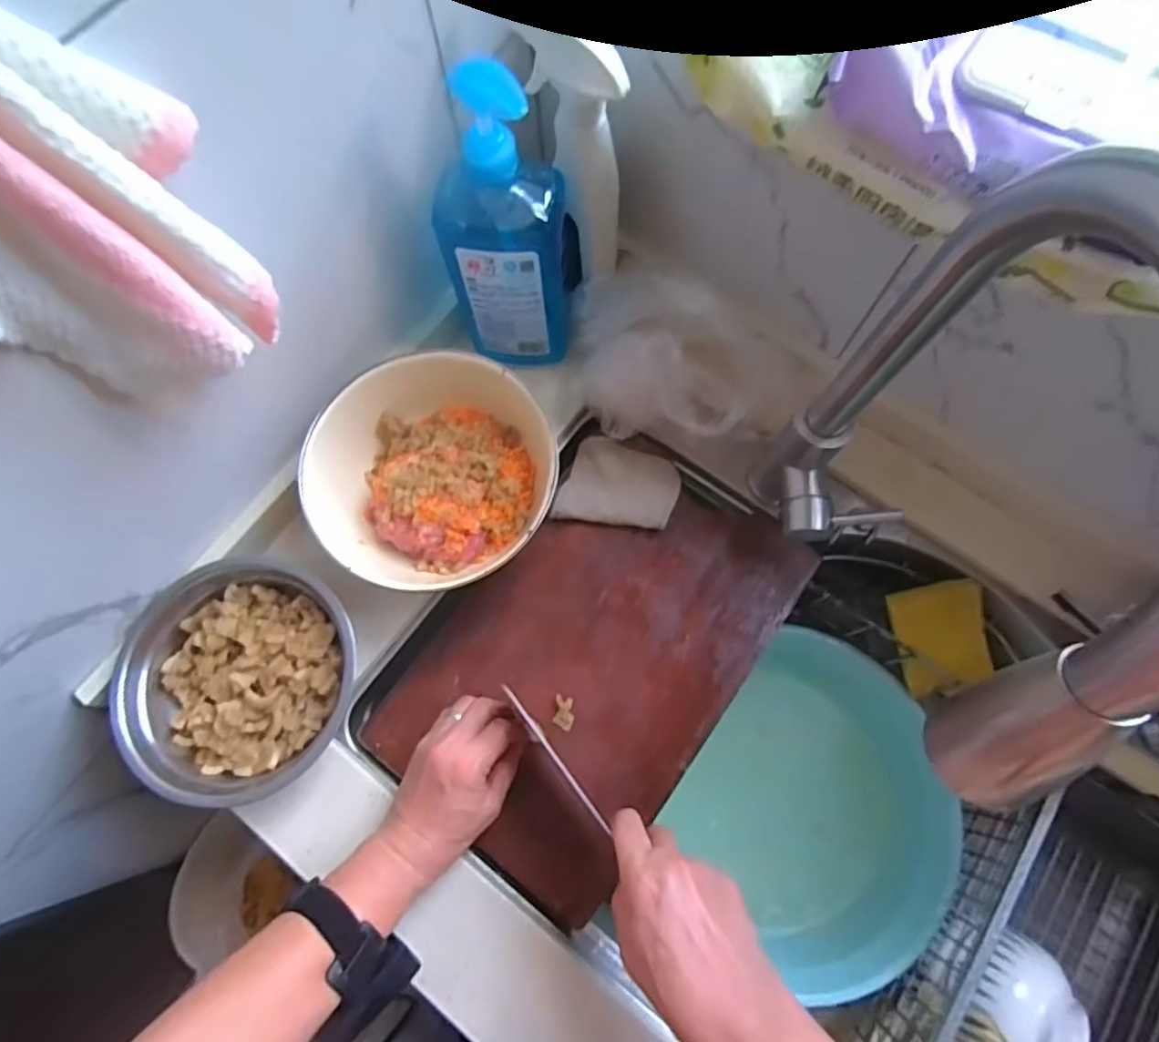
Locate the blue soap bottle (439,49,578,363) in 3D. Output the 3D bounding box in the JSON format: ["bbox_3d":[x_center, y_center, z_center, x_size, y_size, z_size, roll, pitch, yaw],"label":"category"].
[{"bbox_3d":[-0.054,-0.223,0.479,0.096,0.244,0.074,3,73,3],"label":"blue soap bottle"}]

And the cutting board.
[{"bbox_3d":[0.017,0.111,0.538,0.235,0.015,0.362,36,77,12],"label":"cutting board"}]

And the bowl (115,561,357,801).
[{"bbox_3d":[-0.267,0.121,0.488,0.181,0.058,0.167,-1,73,2],"label":"bowl"}]

